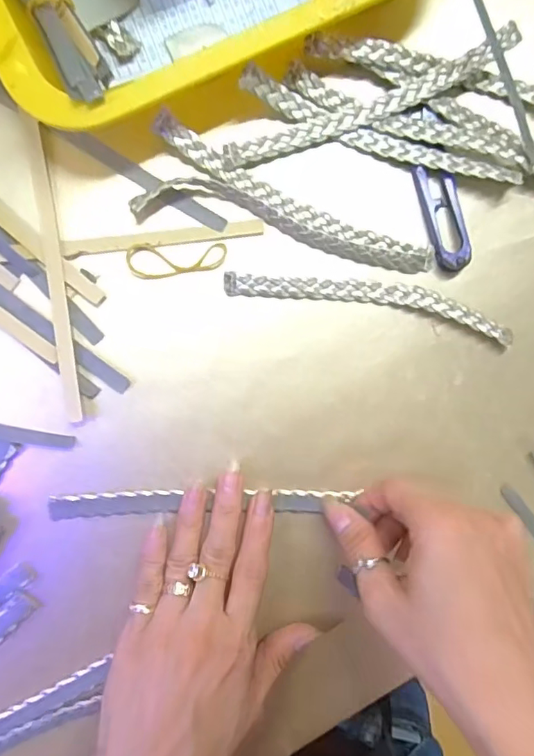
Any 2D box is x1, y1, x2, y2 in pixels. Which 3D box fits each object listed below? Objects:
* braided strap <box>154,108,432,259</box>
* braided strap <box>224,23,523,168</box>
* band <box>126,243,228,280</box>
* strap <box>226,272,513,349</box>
[{"bbox_3d":[0.016,-0.098,0.293,0.164,0.012,0.019,24,89,-7],"label":"braided strap"},{"bbox_3d":[0.059,-0.153,0.292,0.173,0.017,0.015,-24,94,-6],"label":"braided strap"},{"bbox_3d":[-0.050,-0.065,0.292,0.054,0.004,0.020,-1,92,-7],"label":"band"},{"bbox_3d":[0.061,-0.045,0.304,0.167,0.007,0.023,9,90,-7],"label":"strap"}]

